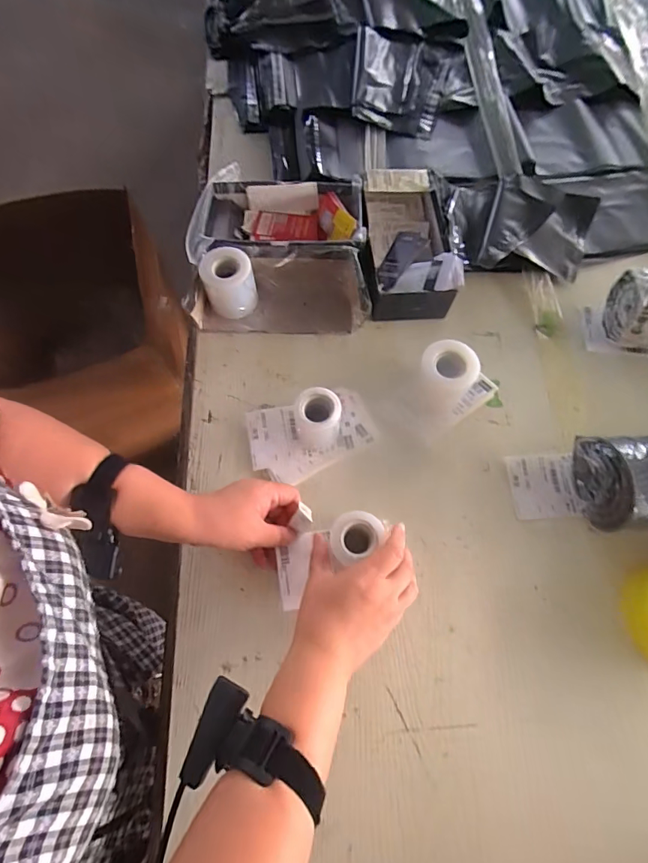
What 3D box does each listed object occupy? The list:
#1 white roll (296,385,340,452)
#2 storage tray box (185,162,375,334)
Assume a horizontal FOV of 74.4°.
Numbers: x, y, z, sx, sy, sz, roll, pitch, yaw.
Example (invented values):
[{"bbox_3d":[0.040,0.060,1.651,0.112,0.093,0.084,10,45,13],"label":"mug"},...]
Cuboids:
[{"bbox_3d":[-0.006,-0.013,0.499,0.049,0.072,0.049,0,68,0],"label":"white roll"},{"bbox_3d":[-0.062,-0.252,0.602,0.230,0.071,0.226,1,68,0],"label":"storage tray box"}]

